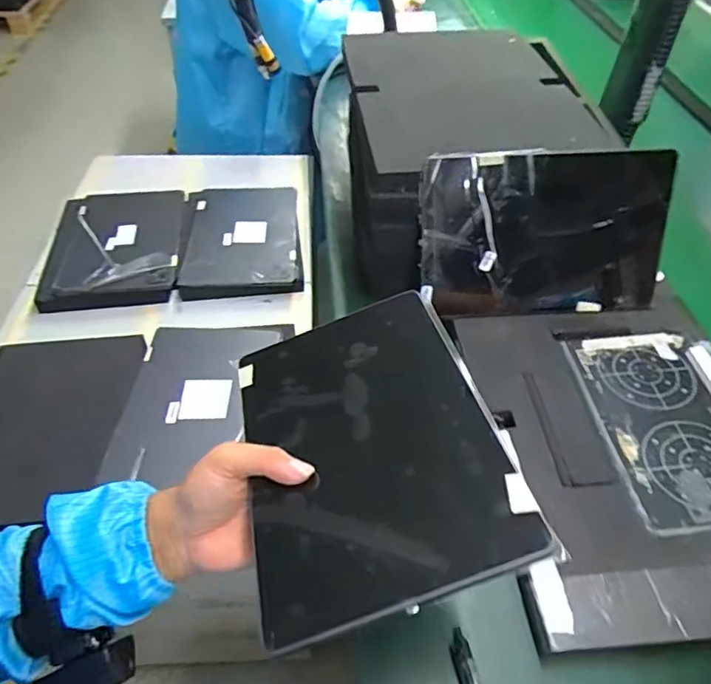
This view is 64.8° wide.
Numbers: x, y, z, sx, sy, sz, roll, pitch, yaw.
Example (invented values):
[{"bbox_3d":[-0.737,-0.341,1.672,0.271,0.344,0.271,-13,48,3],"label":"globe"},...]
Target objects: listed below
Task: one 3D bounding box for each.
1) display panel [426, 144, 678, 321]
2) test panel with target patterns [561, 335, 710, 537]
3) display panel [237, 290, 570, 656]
[{"bbox_3d":[0.196,-0.111,0.592,0.252,0.169,0.013,-2,22,0],"label":"display panel"},{"bbox_3d":[0.295,0.072,0.519,0.139,0.014,0.207,-2,48,-4],"label":"test panel with target patterns"},{"bbox_3d":[0.004,0.060,0.387,0.164,0.006,0.246,-21,40,0],"label":"display panel"}]

